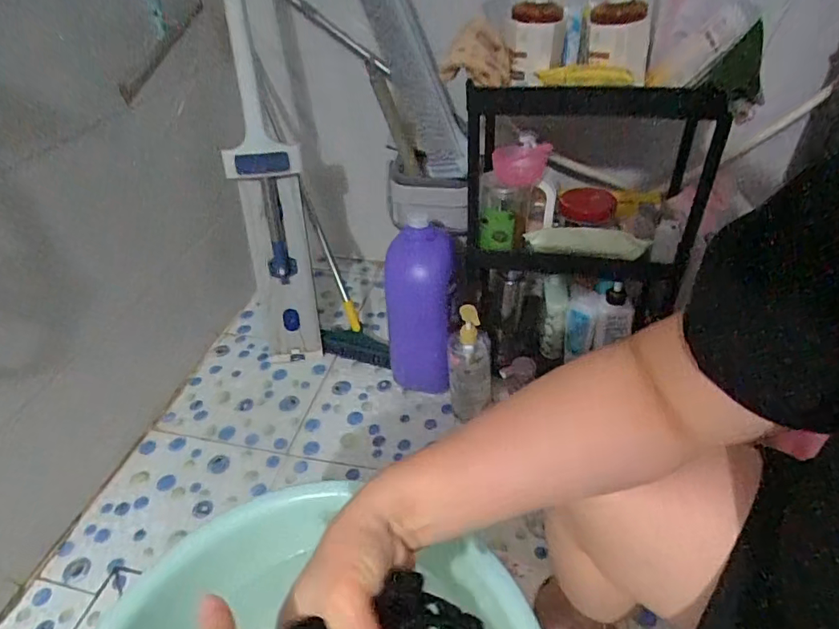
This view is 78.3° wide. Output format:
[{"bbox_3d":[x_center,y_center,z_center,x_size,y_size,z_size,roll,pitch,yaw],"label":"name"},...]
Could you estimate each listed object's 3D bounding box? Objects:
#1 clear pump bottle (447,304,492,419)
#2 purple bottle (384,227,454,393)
[{"bbox_3d":[0.094,0.082,0.945,0.080,0.237,0.083,1,41,6],"label":"clear pump bottle"},{"bbox_3d":[0.011,0.015,0.984,0.135,0.357,0.109,-16,40,-16],"label":"purple bottle"}]

